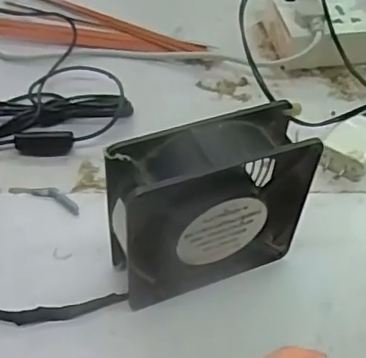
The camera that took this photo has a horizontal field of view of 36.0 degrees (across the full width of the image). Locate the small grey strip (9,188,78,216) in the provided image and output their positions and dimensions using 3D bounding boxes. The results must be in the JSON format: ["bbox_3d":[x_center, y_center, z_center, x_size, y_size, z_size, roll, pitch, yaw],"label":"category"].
[{"bbox_3d":[-0.104,0.012,0.427,0.058,0.006,0.013,17,50,11],"label":"small grey strip"}]

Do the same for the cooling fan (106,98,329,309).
[{"bbox_3d":[0.018,0.019,0.354,0.127,0.118,0.044,-16,52,-17],"label":"cooling fan"}]

